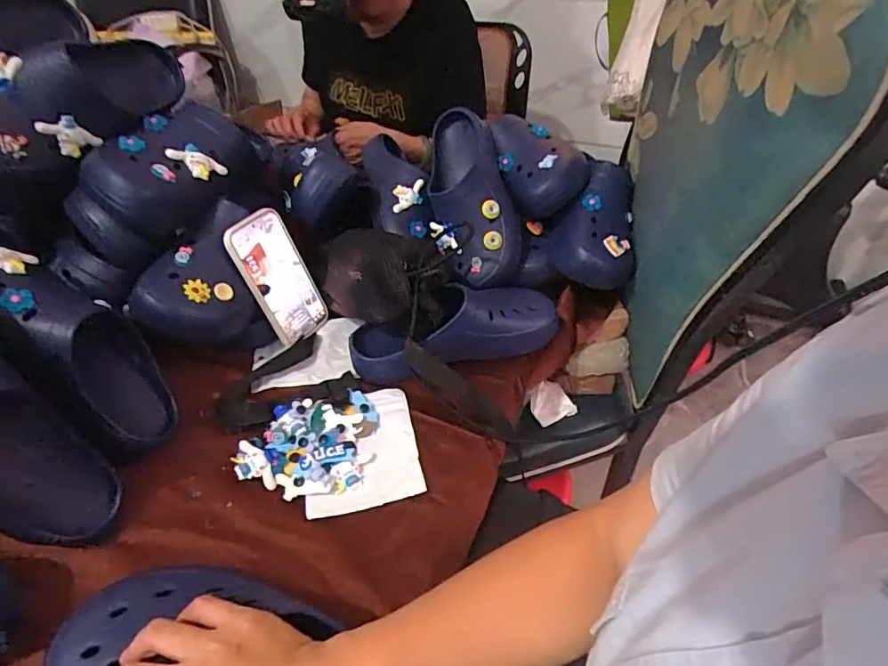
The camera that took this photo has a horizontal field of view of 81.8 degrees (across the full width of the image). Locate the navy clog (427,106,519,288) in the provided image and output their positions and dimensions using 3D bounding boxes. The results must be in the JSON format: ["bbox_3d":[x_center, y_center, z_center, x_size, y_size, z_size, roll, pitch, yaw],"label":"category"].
[{"bbox_3d":[0.037,-0.198,0.715,0.115,0.082,0.258,-8,71,-8],"label":"navy clog"}]

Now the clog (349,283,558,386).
[{"bbox_3d":[0.018,-0.013,0.636,0.266,0.082,0.084,-15,45,-15],"label":"clog"}]

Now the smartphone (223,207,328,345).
[{"bbox_3d":[-0.206,-0.069,0.646,0.010,0.166,0.085,3,37,36],"label":"smartphone"}]

